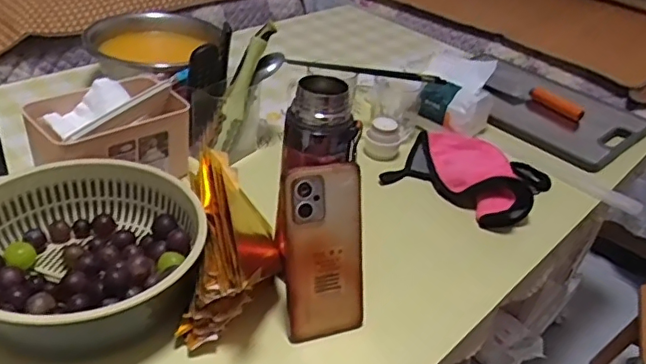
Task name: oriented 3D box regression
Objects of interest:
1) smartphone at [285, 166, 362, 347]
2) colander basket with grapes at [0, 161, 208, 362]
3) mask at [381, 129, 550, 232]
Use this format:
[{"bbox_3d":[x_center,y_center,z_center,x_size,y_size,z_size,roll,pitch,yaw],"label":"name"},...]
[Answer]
[{"bbox_3d":[0.002,0.064,0.521,0.073,0.161,0.012,-9,18,-22],"label":"smartphone"},{"bbox_3d":[-0.231,0.064,0.548,0.217,0.072,0.194,-9,37,-24],"label":"colander basket with grapes"},{"bbox_3d":[0.203,-0.018,0.782,0.192,0.051,0.165,26,37,25],"label":"mask"}]

